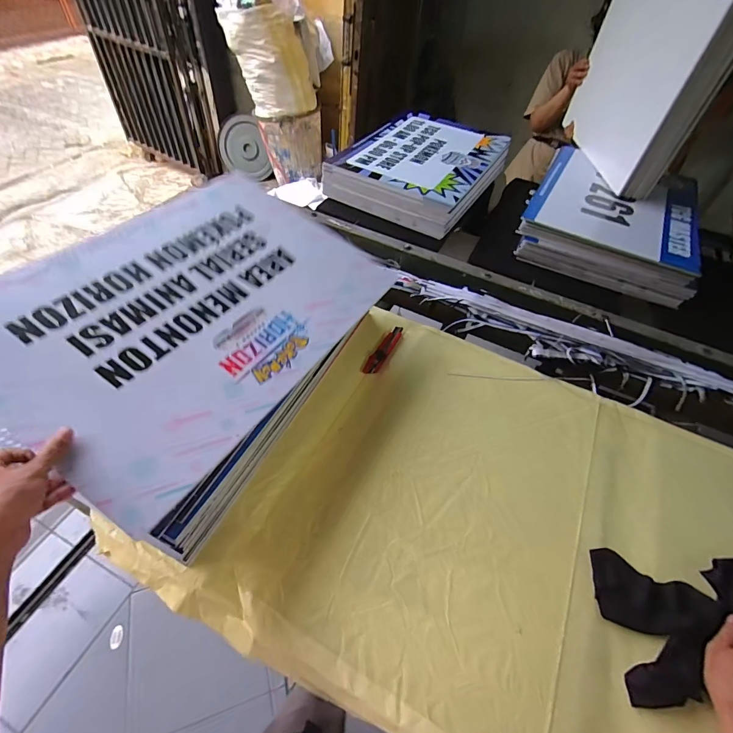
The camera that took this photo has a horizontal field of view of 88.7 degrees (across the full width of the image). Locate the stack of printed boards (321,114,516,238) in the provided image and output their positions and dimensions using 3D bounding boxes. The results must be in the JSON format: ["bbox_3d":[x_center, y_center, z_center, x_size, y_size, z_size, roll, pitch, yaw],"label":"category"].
[{"bbox_3d":[0.185,-0.670,1.246,0.434,0.092,0.607,27,56,18],"label":"stack of printed boards"}]

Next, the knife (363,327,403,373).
[{"bbox_3d":[0.042,-0.041,0.800,0.031,0.020,0.151,27,56,18],"label":"knife"}]

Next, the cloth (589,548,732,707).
[{"bbox_3d":[0.467,0.355,0.500,0.293,0.024,0.204,13,53,8],"label":"cloth"}]

